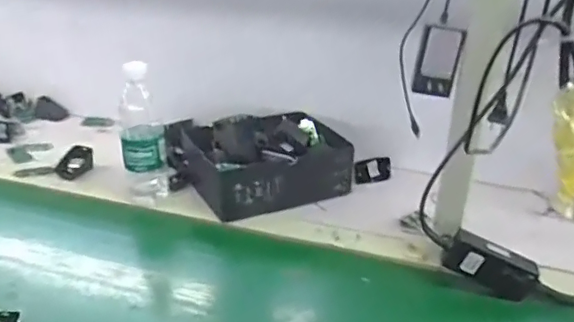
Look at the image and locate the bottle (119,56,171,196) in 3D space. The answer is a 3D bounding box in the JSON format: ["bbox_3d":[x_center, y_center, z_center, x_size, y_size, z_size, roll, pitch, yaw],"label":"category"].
[{"bbox_3d":[-0.224,-0.037,0.867,0.070,0.220,0.061,-4,31,-14],"label":"bottle"}]

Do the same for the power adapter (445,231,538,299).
[{"bbox_3d":[0.262,0.133,0.718,0.111,0.056,0.029,26,32,-1],"label":"power adapter"}]

